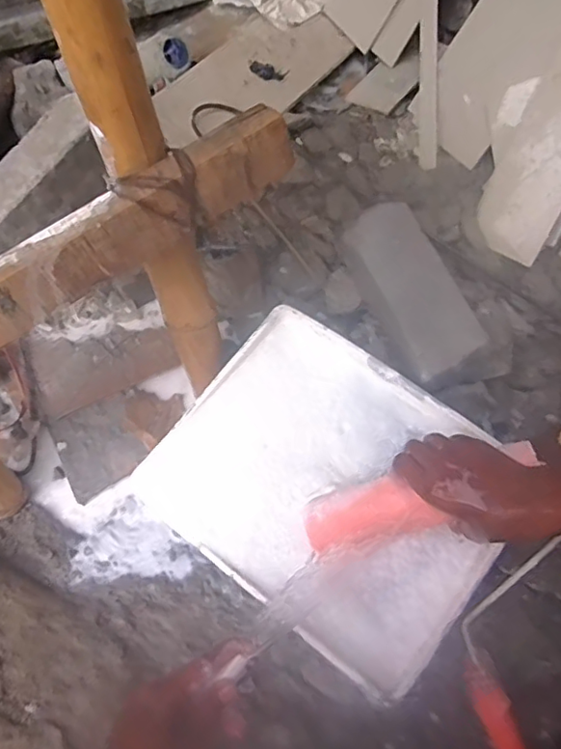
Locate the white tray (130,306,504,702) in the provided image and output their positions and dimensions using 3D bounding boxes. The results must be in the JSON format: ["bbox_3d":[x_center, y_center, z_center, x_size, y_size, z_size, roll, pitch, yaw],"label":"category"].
[{"bbox_3d":[0.056,0.115,0.621,0.353,0.032,0.284,35,71,15],"label":"white tray"}]

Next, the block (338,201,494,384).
[{"bbox_3d":[0.160,-0.095,0.718,0.099,0.081,0.245,-18,67,-7],"label":"block"}]

